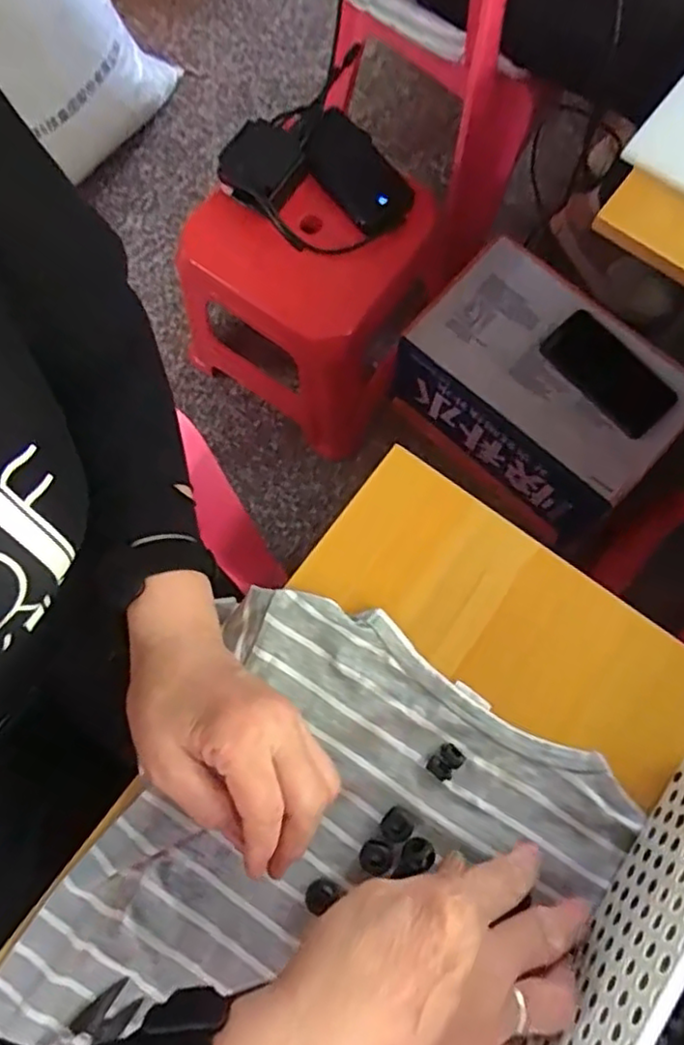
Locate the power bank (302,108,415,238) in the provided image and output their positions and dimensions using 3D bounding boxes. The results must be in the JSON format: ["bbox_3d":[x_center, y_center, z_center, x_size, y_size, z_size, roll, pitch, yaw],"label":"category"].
[{"bbox_3d":[0.020,-0.398,0.746,0.083,0.026,0.142,-42,80,-8],"label":"power bank"}]

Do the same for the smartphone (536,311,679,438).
[{"bbox_3d":[0.326,-0.184,0.800,0.079,0.011,0.165,-40,80,-8],"label":"smartphone"}]

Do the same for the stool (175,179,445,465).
[{"bbox_3d":[-0.022,-0.307,0.894,0.268,0.276,0.302,37,80,8],"label":"stool"}]

